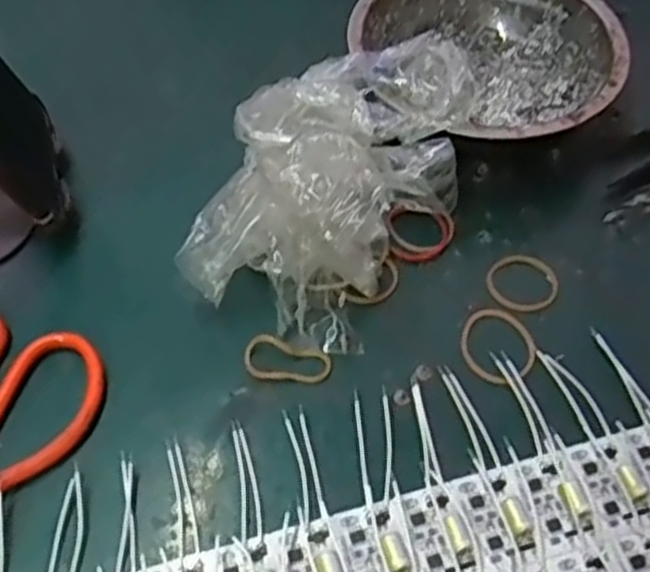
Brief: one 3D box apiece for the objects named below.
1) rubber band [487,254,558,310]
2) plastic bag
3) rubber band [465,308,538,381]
[{"bbox_3d":[0.084,-0.002,0.330,0.029,0.004,0.028,0,55,0],"label":"rubber band"},{"bbox_3d":[0.005,-0.053,0.324,0.093,0.070,0.136,20,57,13],"label":"plastic bag"},{"bbox_3d":[0.071,0.022,0.313,0.031,0.004,0.031,0,55,0],"label":"rubber band"}]

